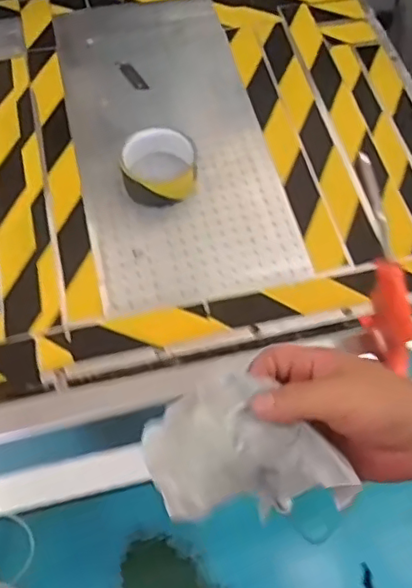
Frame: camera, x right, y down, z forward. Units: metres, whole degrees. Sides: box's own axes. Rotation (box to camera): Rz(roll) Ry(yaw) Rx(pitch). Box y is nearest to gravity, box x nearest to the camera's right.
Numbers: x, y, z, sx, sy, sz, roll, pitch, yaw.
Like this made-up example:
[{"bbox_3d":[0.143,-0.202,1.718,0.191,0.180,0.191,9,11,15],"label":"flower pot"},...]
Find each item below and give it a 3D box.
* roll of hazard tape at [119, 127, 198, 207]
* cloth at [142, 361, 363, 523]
[{"bbox_3d":[-0.053,-0.144,0.678,0.084,0.047,0.072,0,62,-3],"label":"roll of hazard tape"},{"bbox_3d":[0.020,0.105,0.406,0.116,0.073,0.094,-10,63,-8],"label":"cloth"}]

